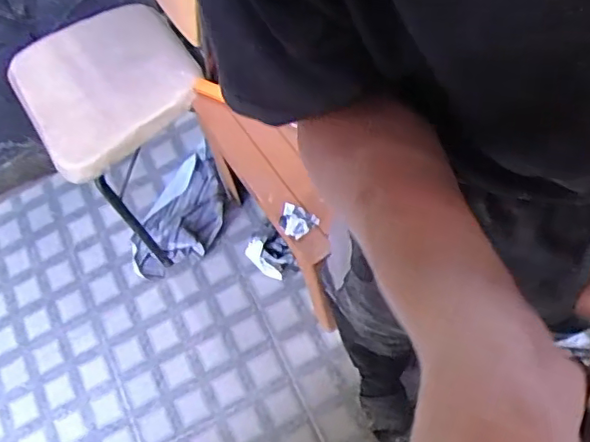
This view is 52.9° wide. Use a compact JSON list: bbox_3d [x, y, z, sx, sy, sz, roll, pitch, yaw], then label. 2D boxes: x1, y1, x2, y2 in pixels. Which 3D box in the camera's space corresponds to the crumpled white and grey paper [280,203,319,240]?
[{"bbox_3d":[0.003,0.001,1.092,0.066,0.030,0.056,25,73,17],"label":"crumpled white and grey paper"}]

